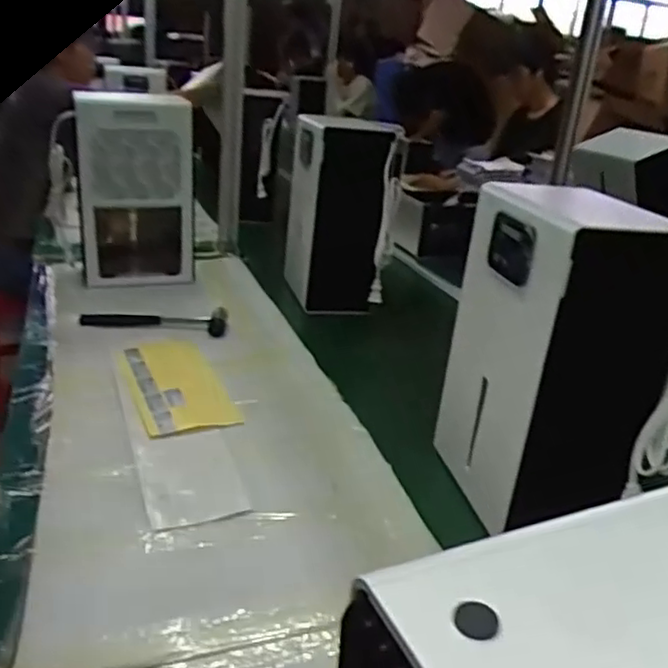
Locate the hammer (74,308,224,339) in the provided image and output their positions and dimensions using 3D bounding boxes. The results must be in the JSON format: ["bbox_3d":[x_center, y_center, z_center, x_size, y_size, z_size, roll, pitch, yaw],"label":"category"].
[{"bbox_3d":[-0.307,-0.028,1.176,0.244,0.034,0.055,5,23,-7],"label":"hammer"}]

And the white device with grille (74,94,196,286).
[{"bbox_3d":[-0.392,-0.284,1.371,0.214,0.355,0.233,1,24,-16],"label":"white device with grille"}]

